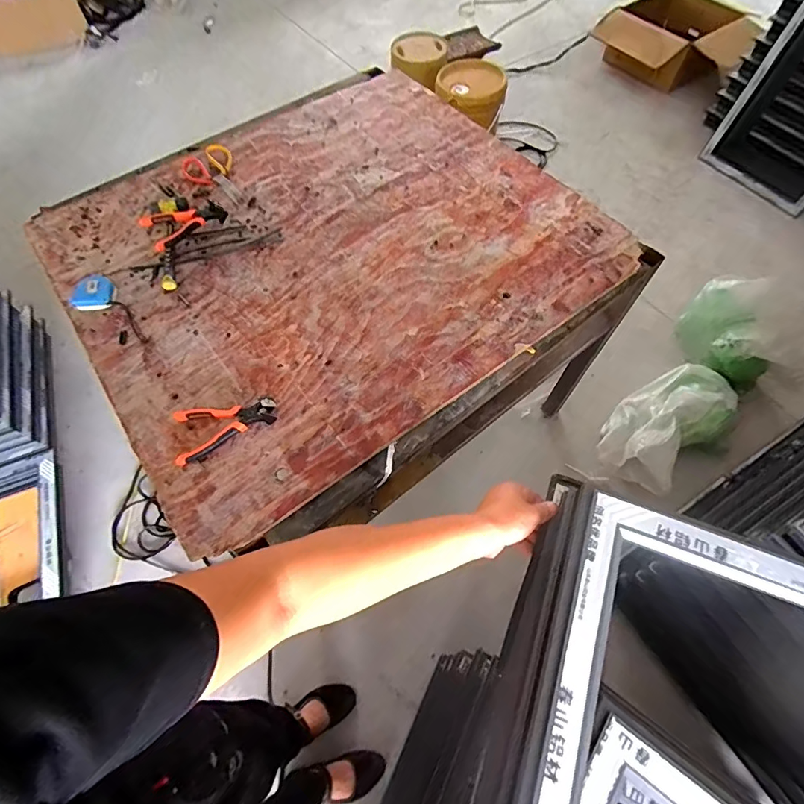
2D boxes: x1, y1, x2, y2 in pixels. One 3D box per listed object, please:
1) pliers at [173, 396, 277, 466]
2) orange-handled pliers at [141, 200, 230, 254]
[{"bbox_3d":[-0.294,0.038,0.727,0.168,0.035,0.098,-13,63,-7],"label":"pliers"},{"bbox_3d":[-0.482,-0.400,0.959,0.167,0.029,0.118,-41,70,-19],"label":"orange-handled pliers"}]

